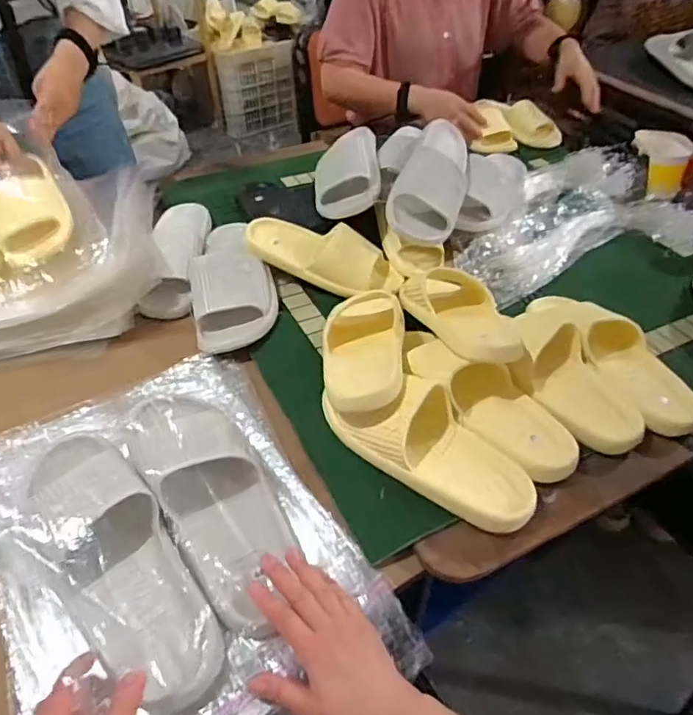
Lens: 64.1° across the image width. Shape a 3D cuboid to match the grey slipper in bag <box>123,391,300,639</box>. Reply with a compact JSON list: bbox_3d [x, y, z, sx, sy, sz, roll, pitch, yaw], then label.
[{"bbox_3d":[-0.134,0.139,0.564,0.107,0.055,0.269,-22,59,-20],"label":"grey slipper in bag"}]

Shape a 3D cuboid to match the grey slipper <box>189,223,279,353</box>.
[{"bbox_3d":[-0.179,-0.129,0.849,0.123,0.064,0.282,-10,46,-9],"label":"grey slipper"}]

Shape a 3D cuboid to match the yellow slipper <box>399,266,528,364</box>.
[{"bbox_3d":[0.148,-0.071,0.768,0.104,0.060,0.274,-8,28,-7],"label":"yellow slipper"}]

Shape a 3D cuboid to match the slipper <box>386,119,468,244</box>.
[{"bbox_3d":[0.139,-0.286,0.884,0.098,0.091,0.251,12,46,13],"label":"slipper"}]

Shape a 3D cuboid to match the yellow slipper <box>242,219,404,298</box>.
[{"bbox_3d":[-0.038,-0.156,0.870,0.249,0.066,0.098,9,46,10],"label":"yellow slipper"}]

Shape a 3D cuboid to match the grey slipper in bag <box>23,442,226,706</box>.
[{"bbox_3d":[-0.214,0.180,0.509,0.098,0.062,0.287,-30,63,-26],"label":"grey slipper in bag"}]

